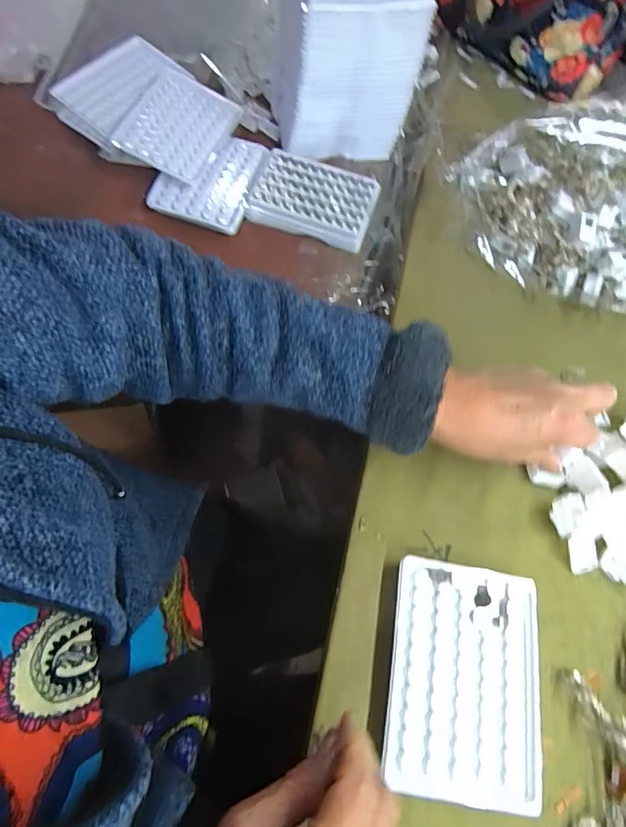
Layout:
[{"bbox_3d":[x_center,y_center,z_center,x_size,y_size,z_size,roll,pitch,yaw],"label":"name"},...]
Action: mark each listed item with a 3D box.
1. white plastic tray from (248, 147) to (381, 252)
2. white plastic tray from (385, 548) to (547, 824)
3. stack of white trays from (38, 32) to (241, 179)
[{"bbox_3d":[0.001,-0.231,0.522,0.126,0.027,0.086,17,65,0],"label":"white plastic tray"},{"bbox_3d":[0.098,0.167,0.308,0.096,0.014,0.131,12,65,-2],"label":"white plastic tray"},{"bbox_3d":[-0.180,-0.331,0.532,0.199,0.034,0.139,35,66,8],"label":"stack of white trays"}]

